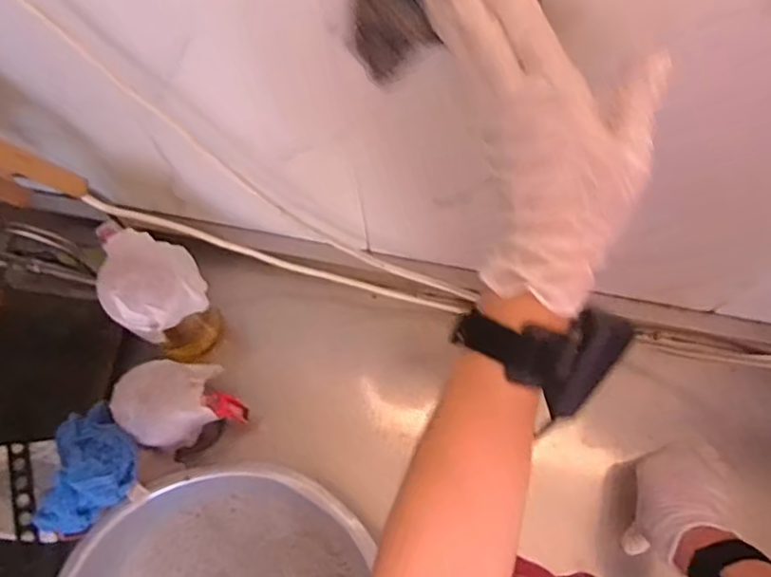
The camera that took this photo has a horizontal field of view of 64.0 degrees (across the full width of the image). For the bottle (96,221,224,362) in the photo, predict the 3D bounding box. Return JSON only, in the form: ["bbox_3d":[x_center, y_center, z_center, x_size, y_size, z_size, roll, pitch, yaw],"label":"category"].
[{"bbox_3d":[-0.249,0.000,0.679,0.091,0.184,0.114,-41,74,-12],"label":"bottle"}]

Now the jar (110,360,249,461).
[{"bbox_3d":[-0.217,0.129,0.680,0.102,0.176,0.081,-27,72,-7],"label":"jar"}]

